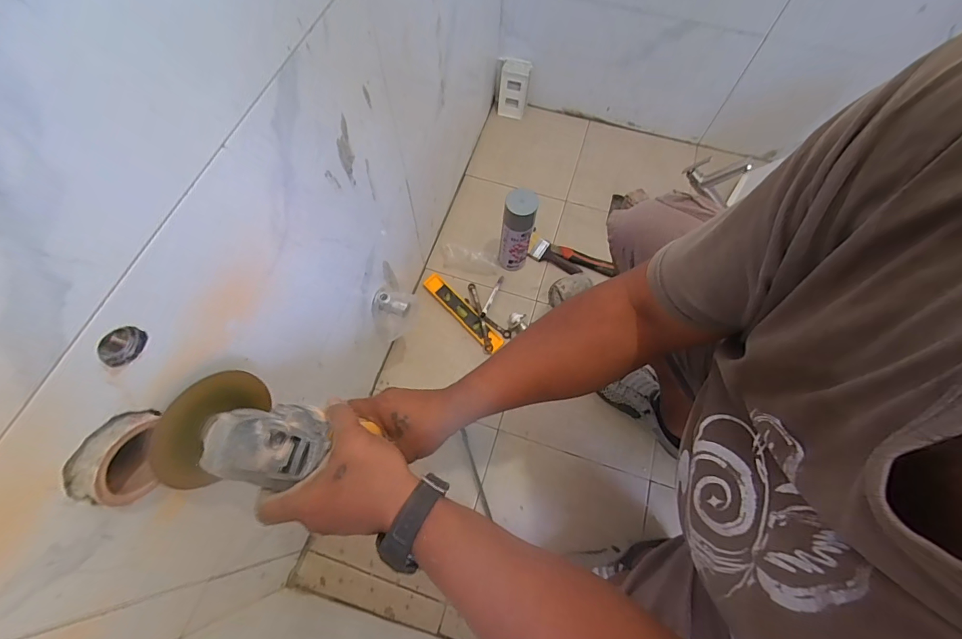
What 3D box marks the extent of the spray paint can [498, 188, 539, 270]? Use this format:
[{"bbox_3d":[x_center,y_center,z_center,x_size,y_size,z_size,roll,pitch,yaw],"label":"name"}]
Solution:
[{"bbox_3d":[0.074,-0.181,0.864,0.062,0.214,0.064,0,66,-1],"label":"spray paint can"}]

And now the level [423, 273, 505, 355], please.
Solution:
[{"bbox_3d":[-0.039,-0.017,0.883,0.045,0.020,0.220,-40,72,-17],"label":"level"}]

